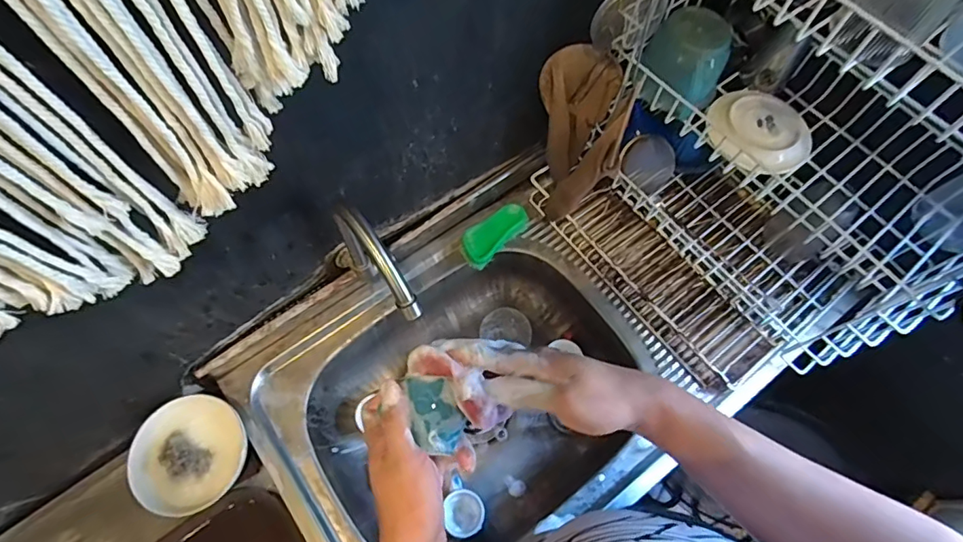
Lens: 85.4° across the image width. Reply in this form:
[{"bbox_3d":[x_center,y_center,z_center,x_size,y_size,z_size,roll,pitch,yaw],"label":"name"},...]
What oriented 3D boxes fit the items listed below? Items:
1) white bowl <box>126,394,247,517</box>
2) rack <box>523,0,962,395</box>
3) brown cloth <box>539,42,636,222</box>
[{"bbox_3d":[-0.394,0.244,0.707,0.140,0.040,0.147,0,66,0],"label":"white bowl"},{"bbox_3d":[0.347,-0.128,0.653,0.320,0.455,0.489,-40,72,-16],"label":"rack"},{"bbox_3d":[0.143,-0.188,0.756,0.101,0.230,0.128,-10,67,-5],"label":"brown cloth"}]

